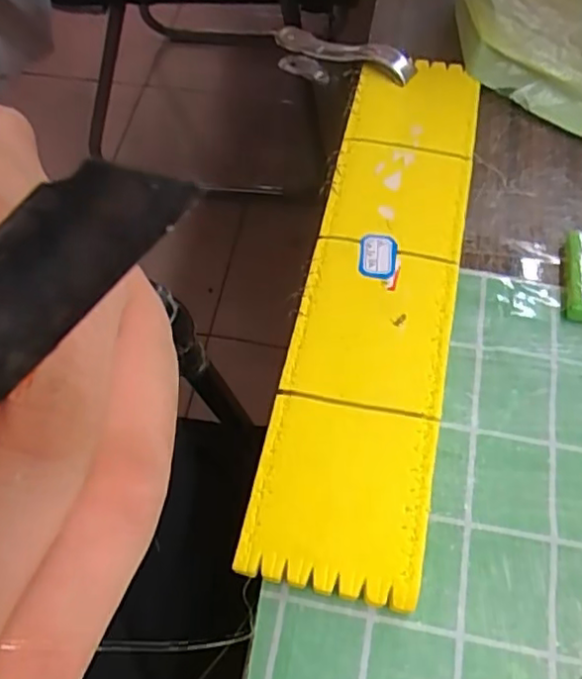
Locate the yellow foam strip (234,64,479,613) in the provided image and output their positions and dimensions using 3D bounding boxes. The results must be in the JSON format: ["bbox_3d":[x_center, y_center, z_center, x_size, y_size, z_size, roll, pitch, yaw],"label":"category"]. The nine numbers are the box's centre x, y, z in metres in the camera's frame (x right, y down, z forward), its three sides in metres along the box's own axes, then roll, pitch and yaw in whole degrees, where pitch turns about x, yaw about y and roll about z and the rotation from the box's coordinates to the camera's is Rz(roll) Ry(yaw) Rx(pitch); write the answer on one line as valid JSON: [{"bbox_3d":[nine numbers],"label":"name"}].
[{"bbox_3d":[0.051,-0.036,0.353,0.078,0.013,0.331,11,62,6],"label":"yellow foam strip"}]

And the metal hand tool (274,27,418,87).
[{"bbox_3d":[0.034,-0.204,0.461,0.125,0.040,0.017,26,63,37],"label":"metal hand tool"}]

